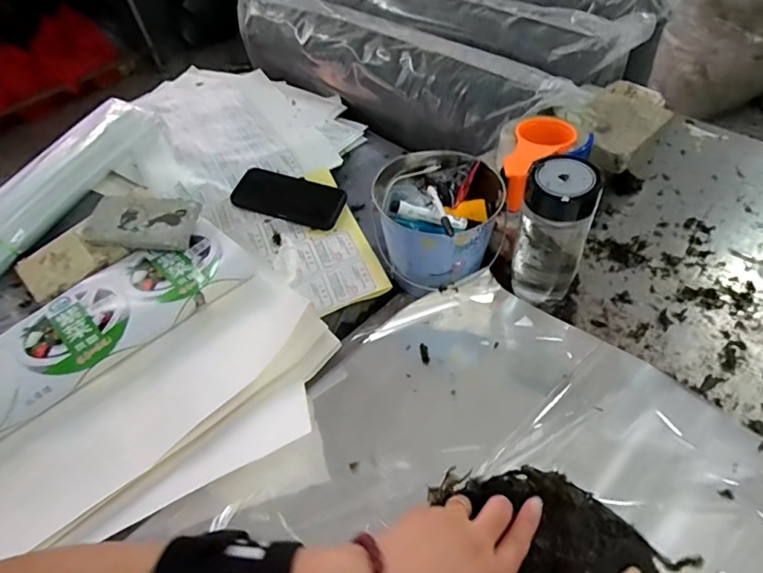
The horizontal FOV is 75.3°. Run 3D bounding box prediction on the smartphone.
[{"bbox_3d":[-0.138,-0.137,0.753,0.169,0.011,0.086,15,58,5],"label":"smartphone"}]

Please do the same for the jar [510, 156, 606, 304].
[{"bbox_3d":[0.193,-0.055,0.570,0.078,0.178,0.062,7,52,12],"label":"jar"}]

